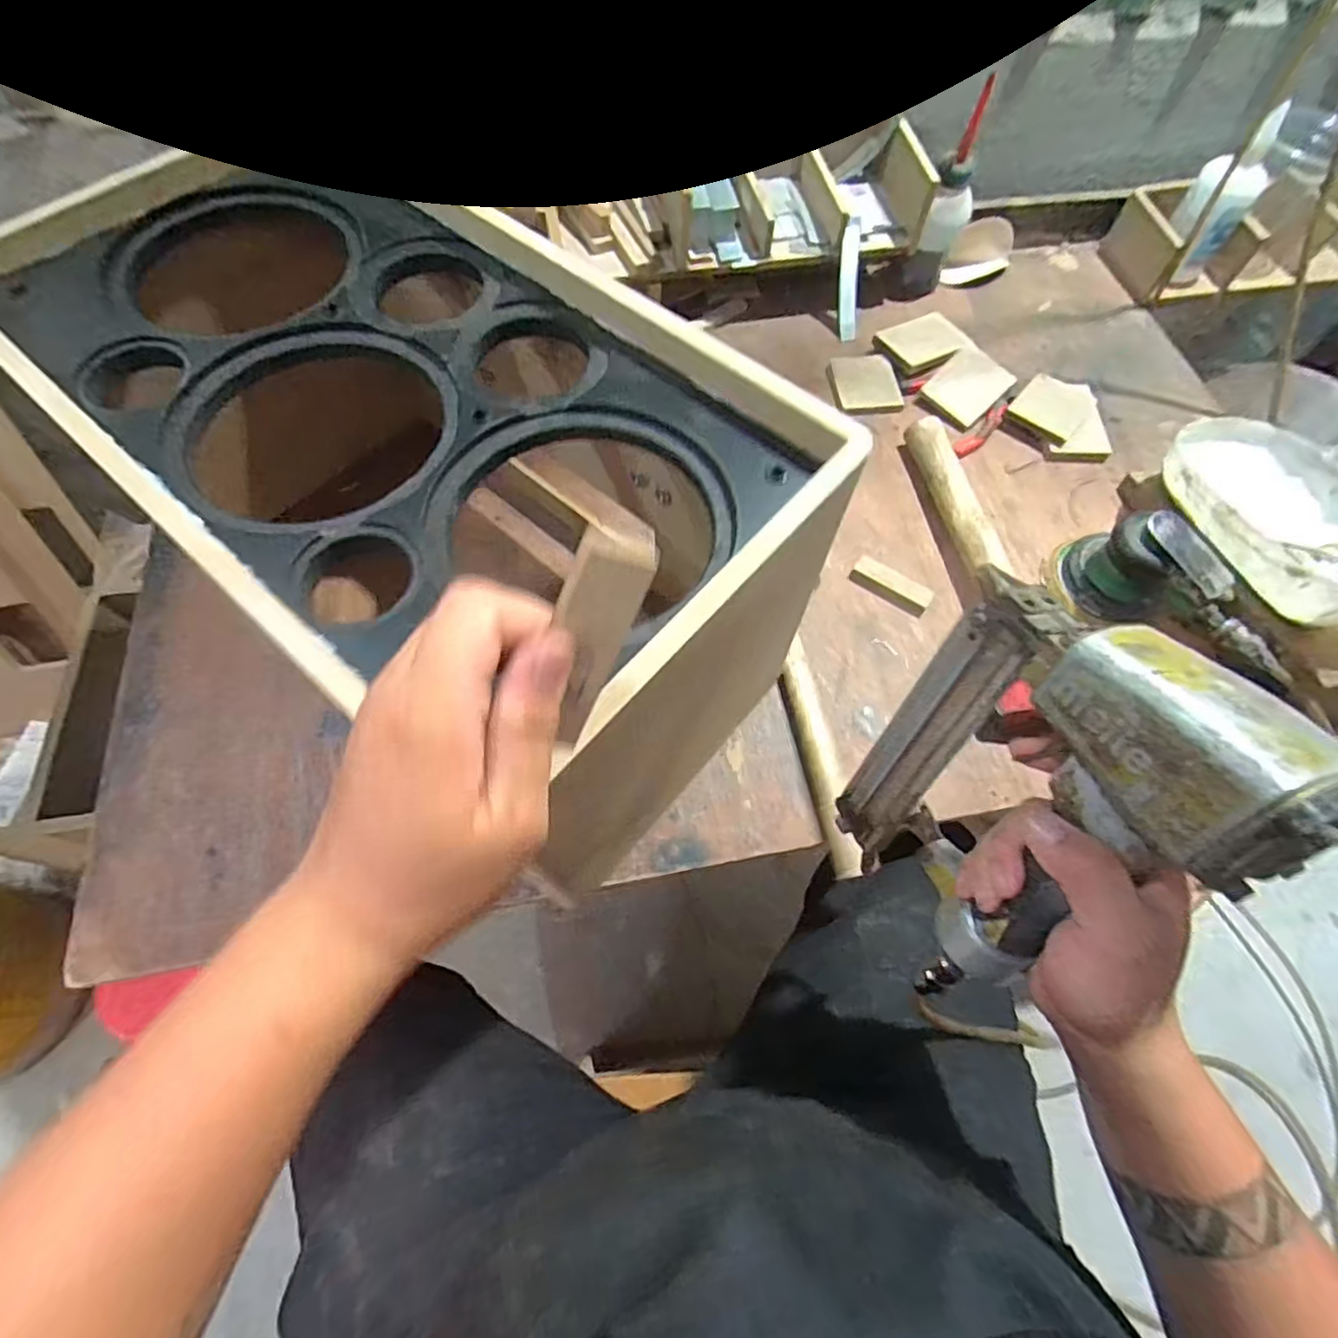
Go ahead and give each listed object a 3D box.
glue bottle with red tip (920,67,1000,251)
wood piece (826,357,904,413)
[{"bbox_3d":[0.319,-0.538,0.710,0.055,0.160,0.040,5,64,1],"label":"glue bottle with red tip"},{"bbox_3d":[0.229,-0.330,0.753,0.078,0.015,0.078,-2,64,-2],"label":"wood piece"}]

